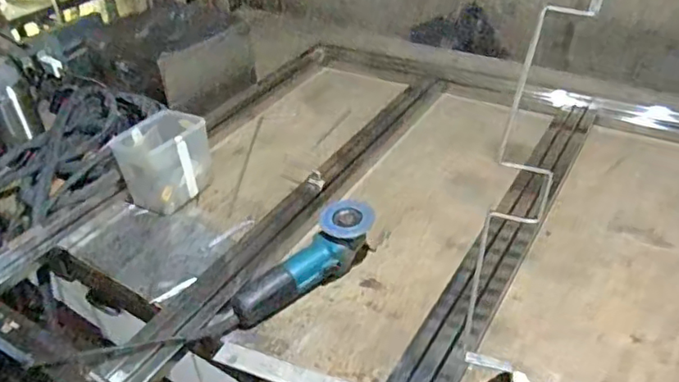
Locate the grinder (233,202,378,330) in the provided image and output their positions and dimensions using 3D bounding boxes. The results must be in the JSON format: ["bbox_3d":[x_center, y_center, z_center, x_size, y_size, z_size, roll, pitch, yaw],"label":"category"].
[{"bbox_3d":[-0.065,0.114,1.006,0.291,0.077,0.087,-29,43,-27],"label":"grinder"}]

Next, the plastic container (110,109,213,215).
[{"bbox_3d":[-0.374,-0.063,1.242,0.141,0.153,0.170,16,43,25],"label":"plastic container"}]

